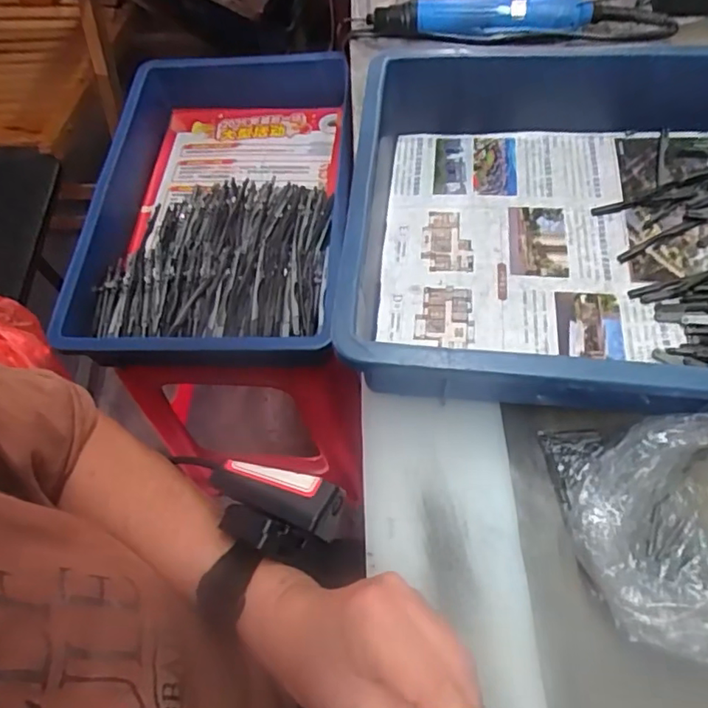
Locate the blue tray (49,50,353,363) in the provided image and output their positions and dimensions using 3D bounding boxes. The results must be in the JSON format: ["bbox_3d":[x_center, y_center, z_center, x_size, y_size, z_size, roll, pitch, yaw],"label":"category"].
[{"bbox_3d":[-0.155,-0.177,0.689,0.293,0.094,0.436,-1,64,4],"label":"blue tray"}]

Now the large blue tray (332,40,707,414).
[{"bbox_3d":[0.217,-0.090,0.398,0.433,0.073,0.285,5,64,6],"label":"large blue tray"}]

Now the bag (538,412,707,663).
[{"bbox_3d":[0.195,0.099,0.320,0.153,0.051,0.124,5,64,6],"label":"bag"}]

